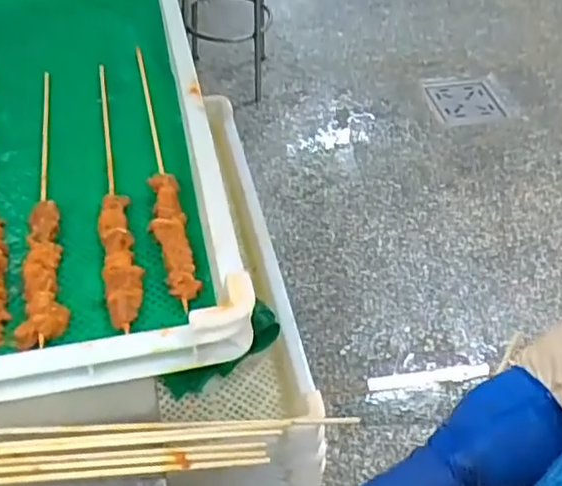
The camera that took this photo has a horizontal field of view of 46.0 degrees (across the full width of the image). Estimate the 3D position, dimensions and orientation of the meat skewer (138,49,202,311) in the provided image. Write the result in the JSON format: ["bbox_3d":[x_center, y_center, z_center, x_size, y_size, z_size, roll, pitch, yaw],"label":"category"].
[{"bbox_3d":[-0.151,-0.104,0.787,0.035,0.020,0.433,-10,49,-12],"label":"meat skewer"}]

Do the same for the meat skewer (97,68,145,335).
[{"bbox_3d":[-0.195,-0.076,0.761,0.036,0.016,0.422,-9,49,-11],"label":"meat skewer"}]

